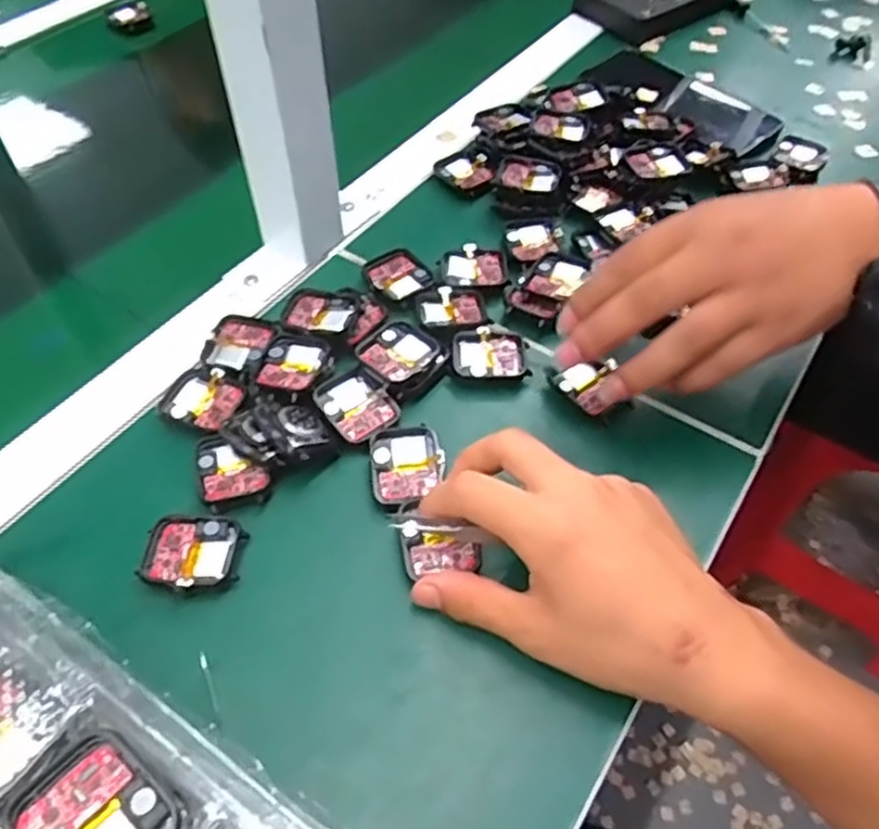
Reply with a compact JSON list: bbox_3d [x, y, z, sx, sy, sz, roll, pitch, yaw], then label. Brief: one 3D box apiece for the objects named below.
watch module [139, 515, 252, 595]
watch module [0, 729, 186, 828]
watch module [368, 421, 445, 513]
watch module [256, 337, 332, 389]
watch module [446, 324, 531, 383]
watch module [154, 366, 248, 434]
[{"bbox_3d":[-0.118,0.066,0.345,0.045,0.007,0.039,1,52,0],"label":"watch module"},{"bbox_3d":[-0.101,0.117,0.209,0.042,0.007,0.037,33,59,23],"label":"watch module"},{"bbox_3d":[-0.017,0.026,0.375,0.038,0.014,0.045,-10,53,-8],"label":"watch module"},{"bbox_3d":[-0.083,-0.027,0.411,0.039,0.012,0.037,10,53,7],"label":"watch module"},{"bbox_3d":[0.028,-0.035,0.430,0.044,0.012,0.035,-5,53,-5],"label":"watch module"},{"bbox_3d":[-0.131,-0.010,0.401,0.044,0.007,0.042,14,53,10],"label":"watch module"}]

